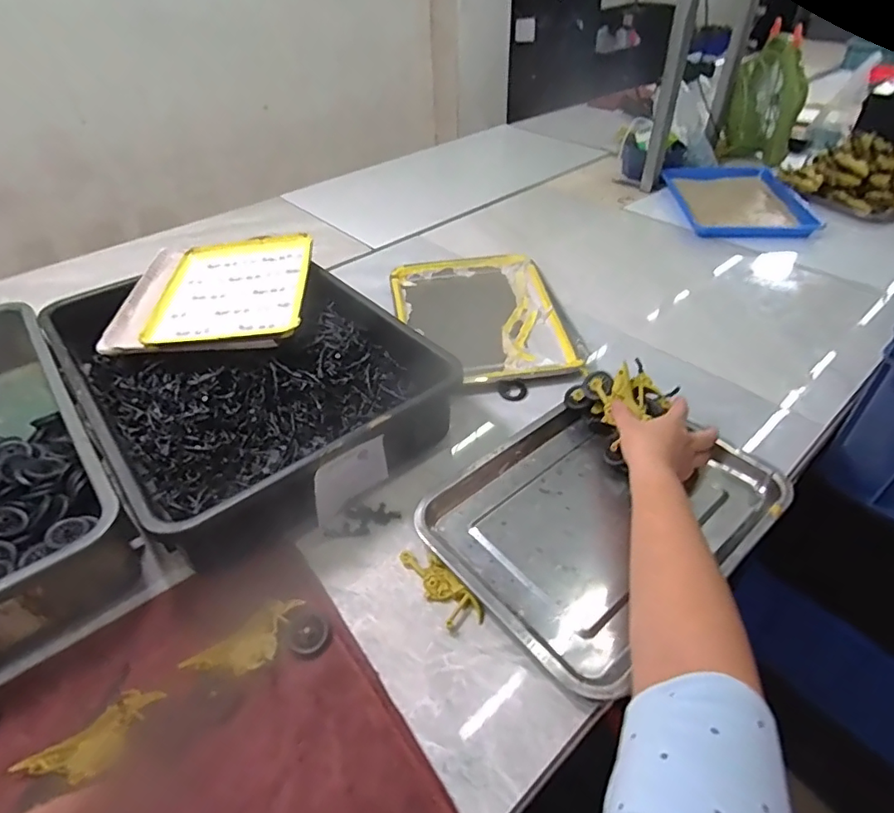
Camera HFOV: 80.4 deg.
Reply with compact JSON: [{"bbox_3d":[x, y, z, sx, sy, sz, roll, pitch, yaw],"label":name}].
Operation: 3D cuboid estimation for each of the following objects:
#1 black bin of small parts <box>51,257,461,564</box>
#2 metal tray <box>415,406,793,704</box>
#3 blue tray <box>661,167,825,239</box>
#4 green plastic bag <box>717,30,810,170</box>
[{"bbox_3d":[-0.263,-0.052,0.706,0.361,0.106,0.511,-31,49,-28],"label":"black bin of small parts"},{"bbox_3d":[0.162,0.106,0.570,0.335,0.027,0.265,-30,49,-28],"label":"metal tray"},{"bbox_3d":[0.650,-0.467,1.188,0.264,0.024,0.369,4,42,6],"label":"blue tray"},{"bbox_3d":[0.790,-0.755,1.317,0.162,0.246,0.135,15,45,18],"label":"green plastic bag"}]

